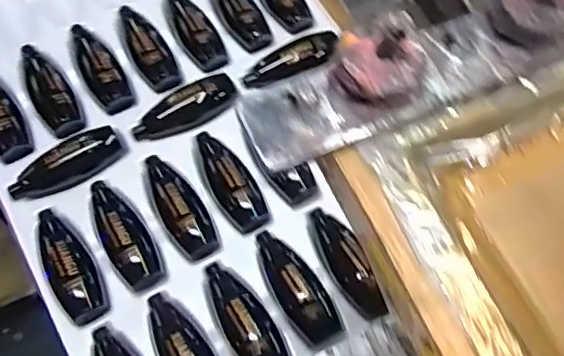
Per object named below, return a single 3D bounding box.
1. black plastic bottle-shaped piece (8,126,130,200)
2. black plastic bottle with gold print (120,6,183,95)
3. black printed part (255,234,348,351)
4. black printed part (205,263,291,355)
[{"bbox_3d":[-0.189,-0.012,0.513,0.103,0.018,0.035,-27,69,-15],"label":"black plastic bottle-shaped piece"},{"bbox_3d":[-0.131,-0.129,0.570,0.040,0.024,0.105,-22,68,-13],"label":"black plastic bottle with gold print"},{"bbox_3d":[0.013,0.087,0.470,0.037,0.021,0.103,-27,69,-15],"label":"black printed part"},{"bbox_3d":[-0.028,0.110,0.457,0.039,0.025,0.102,-27,69,-15],"label":"black printed part"}]

